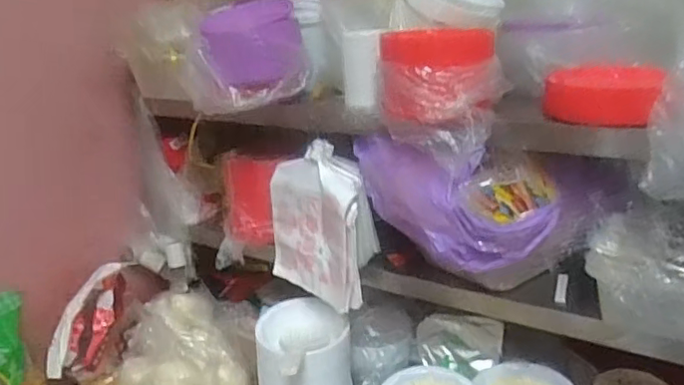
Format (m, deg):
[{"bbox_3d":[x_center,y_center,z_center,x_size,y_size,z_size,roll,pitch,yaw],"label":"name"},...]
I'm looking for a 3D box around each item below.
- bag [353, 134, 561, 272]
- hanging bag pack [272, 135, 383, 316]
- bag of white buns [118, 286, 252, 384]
[{"bbox_3d":[0.150,0.002,0.896,0.318,0.158,0.123,31,36,27],"label":"bag"},{"bbox_3d":[-0.039,0.050,1.047,0.090,0.250,0.208,-22,27,-40],"label":"hanging bag pack"},{"bbox_3d":[-0.324,0.314,1.185,0.233,0.167,0.275,-10,22,-18],"label":"bag of white buns"}]

